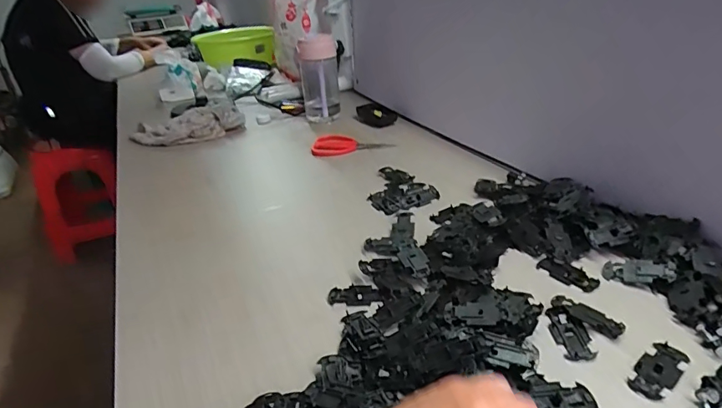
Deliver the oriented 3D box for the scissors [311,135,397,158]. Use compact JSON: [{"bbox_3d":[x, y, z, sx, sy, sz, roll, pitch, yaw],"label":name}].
[{"bbox_3d":[-0.016,-0.116,0.888,0.153,0.020,0.051,-2,28,6],"label":"scissors"}]

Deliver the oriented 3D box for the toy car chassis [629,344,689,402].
[{"bbox_3d":[0.245,0.137,0.383,0.062,0.004,0.028,-25,33,-33],"label":"toy car chassis"}]

